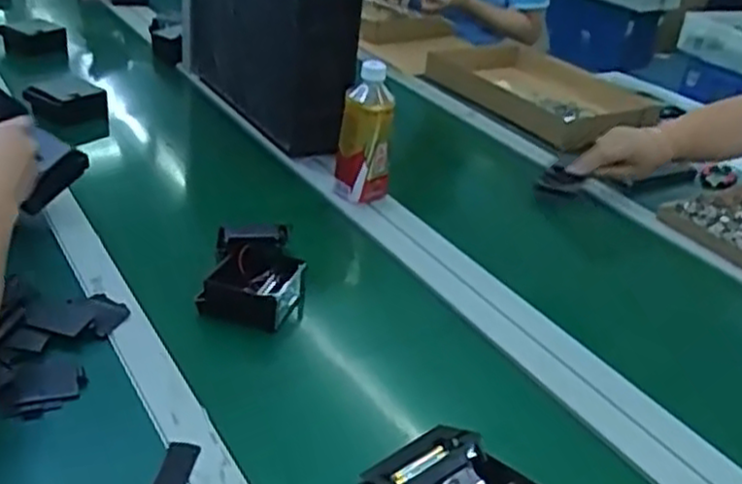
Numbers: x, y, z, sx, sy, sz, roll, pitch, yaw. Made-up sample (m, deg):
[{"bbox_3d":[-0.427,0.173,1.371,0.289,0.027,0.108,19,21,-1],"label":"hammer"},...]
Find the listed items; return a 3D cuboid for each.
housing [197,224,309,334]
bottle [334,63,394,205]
[{"bbox_3d":[-0.121,0.034,0.803,0.099,0.065,0.119,8,31,2],"label":"housing"},{"bbox_3d":[-0.007,-0.136,1.008,0.071,0.181,0.061,5,31,-2],"label":"bottle"}]

